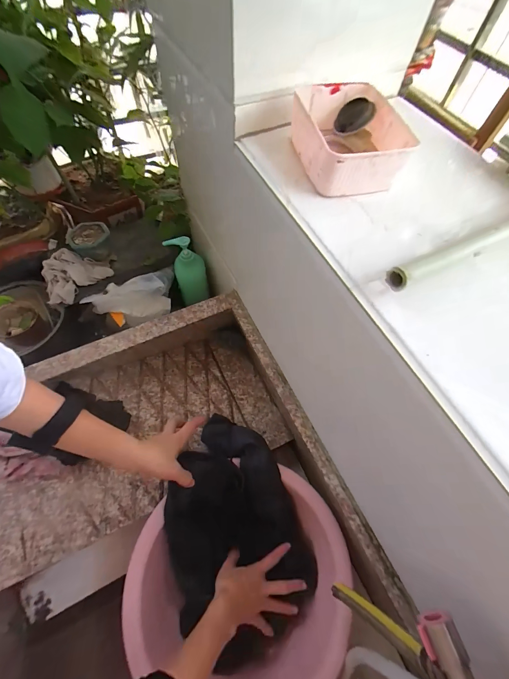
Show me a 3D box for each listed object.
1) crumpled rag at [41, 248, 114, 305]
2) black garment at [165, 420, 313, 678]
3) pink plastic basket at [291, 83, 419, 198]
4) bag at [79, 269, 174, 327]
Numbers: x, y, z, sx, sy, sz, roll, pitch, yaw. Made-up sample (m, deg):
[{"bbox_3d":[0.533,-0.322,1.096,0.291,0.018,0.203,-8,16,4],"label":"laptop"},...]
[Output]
[{"bbox_3d":[-0.434,-0.154,0.690,0.150,0.064,0.112,-39,71,-20],"label":"crumpled rag"},{"bbox_3d":[-0.035,0.329,0.498,0.221,0.102,0.357,-21,66,-13],"label":"black garment"},{"bbox_3d":[0.098,-0.217,0.307,0.107,0.044,0.133,-11,64,-8],"label":"pink plastic basket"},{"bbox_3d":[-0.288,-0.100,0.695,0.215,0.056,0.102,-24,67,-14],"label":"bag"}]

